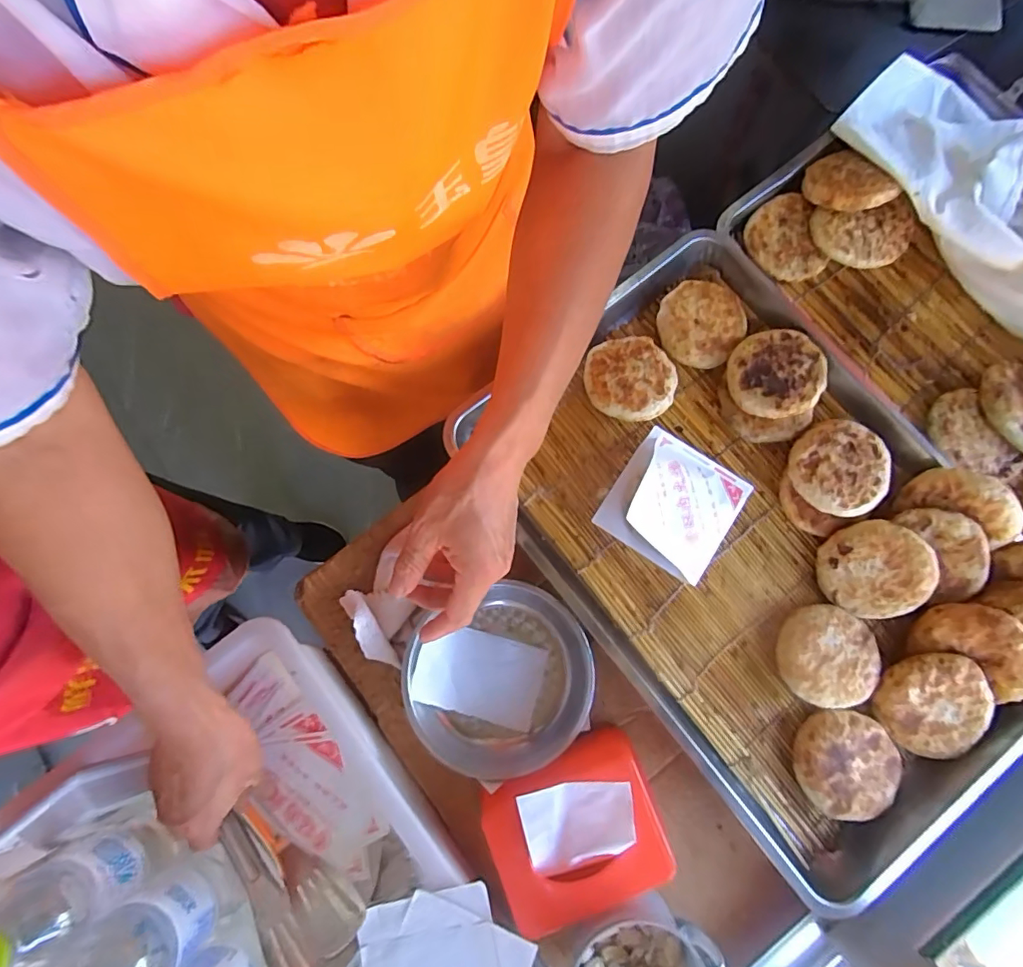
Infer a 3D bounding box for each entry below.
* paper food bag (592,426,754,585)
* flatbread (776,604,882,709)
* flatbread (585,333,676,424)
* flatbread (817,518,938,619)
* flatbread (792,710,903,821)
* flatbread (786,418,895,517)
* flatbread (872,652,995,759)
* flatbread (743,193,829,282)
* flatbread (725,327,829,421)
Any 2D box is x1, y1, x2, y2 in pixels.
[{"bbox_3d":[0.172,0.020,0.540,0.124,0.048,0.125,34,82,7],"label":"paper food bag"},{"bbox_3d":[0.312,0.172,0.519,0.091,0.038,0.093,0,80,1],"label":"flatbread"},{"bbox_3d":[0.129,-0.113,0.571,0.096,0.029,0.091,-10,79,0],"label":"flatbread"},{"bbox_3d":[0.358,0.086,0.512,0.095,0.015,0.093,-16,82,33],"label":"flatbread"},{"bbox_3d":[0.321,0.270,0.501,0.092,0.032,0.093,0,80,1],"label":"flatbread"},{"bbox_3d":[0.333,-0.017,0.526,0.090,0.014,0.094,-4,77,20],"label":"flatbread"},{"bbox_3d":[0.398,0.211,0.489,0.093,0.016,0.091,2,97,19],"label":"flatbread"},{"bbox_3d":[0.306,-0.277,0.586,0.075,0.020,0.093,-17,80,-2],"label":"flatbread"},{"bbox_3d":[0.278,-0.116,0.546,0.092,0.012,0.092,-3,79,18],"label":"flatbread"}]

